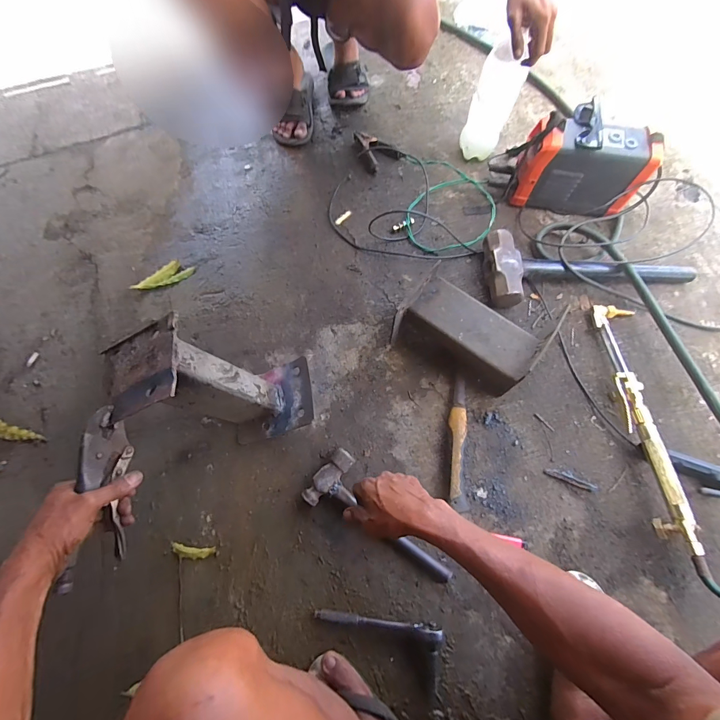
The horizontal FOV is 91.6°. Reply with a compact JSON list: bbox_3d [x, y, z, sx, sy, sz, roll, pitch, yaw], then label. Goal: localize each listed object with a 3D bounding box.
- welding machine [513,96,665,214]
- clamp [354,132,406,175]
[{"bbox_3d":[0.492,-0.431,0.780,0.252,0.177,0.118,17,70,8],"label":"welding machine"},{"bbox_3d":[0.031,-0.538,0.905,0.139,0.034,0.095,34,73,14],"label":"clamp"}]

